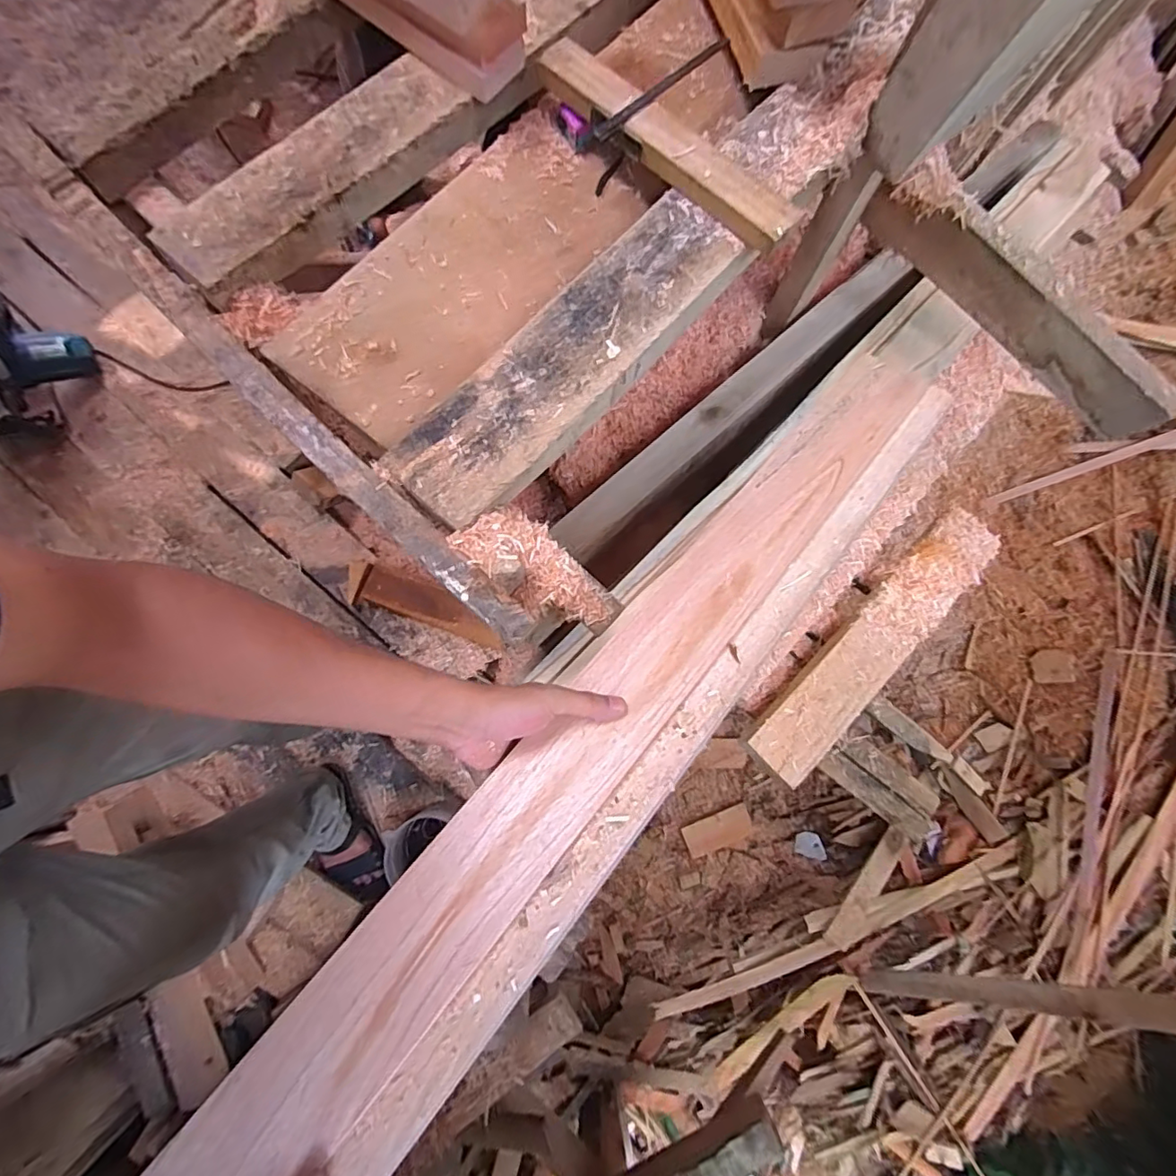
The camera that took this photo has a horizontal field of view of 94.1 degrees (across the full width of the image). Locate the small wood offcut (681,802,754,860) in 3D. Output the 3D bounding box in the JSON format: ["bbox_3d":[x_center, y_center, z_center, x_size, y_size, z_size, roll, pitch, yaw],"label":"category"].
[{"bbox_3d":[0.393,0.732,1.641,0.204,0.029,0.097,-22,78,-4],"label":"small wood offcut"}]

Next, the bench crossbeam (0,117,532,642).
[{"bbox_3d":[-0.360,-0.229,0.583,0.814,0.061,0.044,44,81,9],"label":"bench crossbeam"}]

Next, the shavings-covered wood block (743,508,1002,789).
[{"bbox_3d":[0.603,0.104,1.124,0.711,0.047,0.145,-44,80,-9],"label":"shavings-covered wood block"}]

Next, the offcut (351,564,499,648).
[{"bbox_3d":[-0.341,0.030,1.148,0.347,0.040,0.097,16,78,4],"label":"offcut"}]

